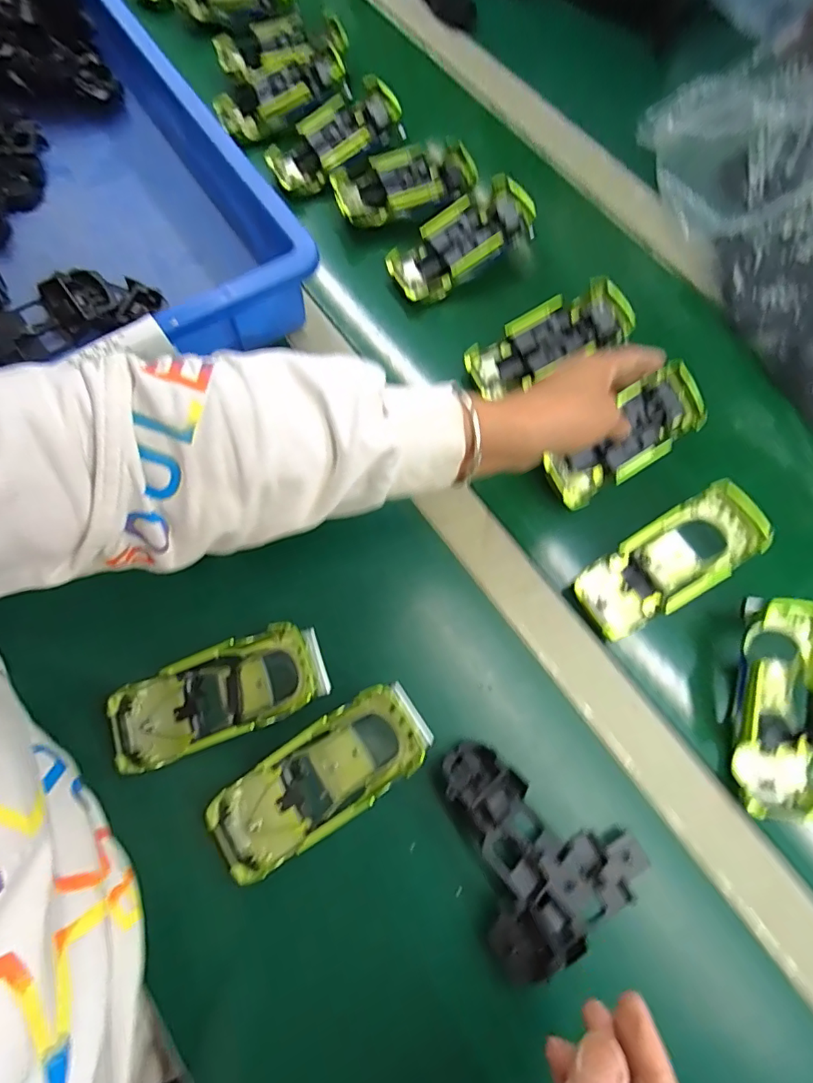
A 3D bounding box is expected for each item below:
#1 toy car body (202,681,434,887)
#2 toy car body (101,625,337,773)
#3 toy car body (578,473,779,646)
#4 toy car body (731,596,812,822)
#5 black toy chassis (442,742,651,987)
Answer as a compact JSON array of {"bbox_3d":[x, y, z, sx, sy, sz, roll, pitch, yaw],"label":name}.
[{"bbox_3d":[-0.051,0.141,0.300,0.136,0.032,0.053,-32,76,-12],"label":"toy car body"},{"bbox_3d":[-0.118,0.097,0.316,0.132,0.038,0.053,-22,74,4],"label":"toy car body"},{"bbox_3d":[0.189,0.016,0.367,0.137,0.037,0.057,-34,76,1],"label":"toy car body"},{"bbox_3d":[0.247,0.109,0.339,0.059,0.039,0.135,9,85,1],"label":"toy car body"},{"bbox_3d":[0.078,0.175,0.298,0.099,0.030,0.122,-25,75,-10],"label":"black toy chassis"}]

